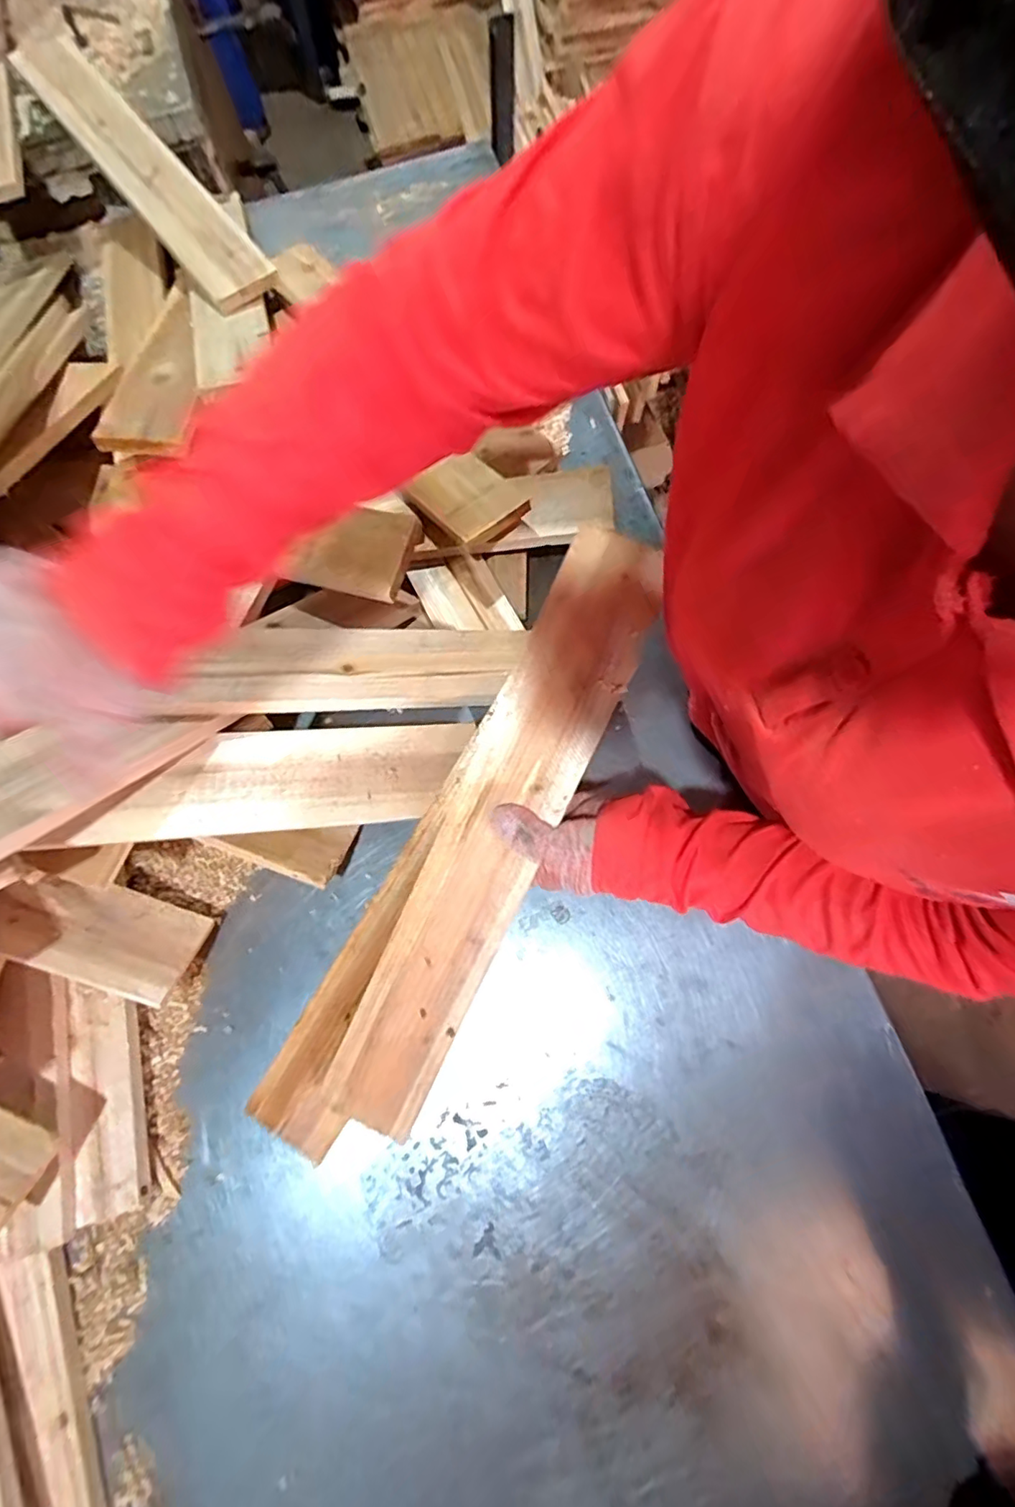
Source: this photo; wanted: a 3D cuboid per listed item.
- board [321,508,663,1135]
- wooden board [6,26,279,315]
[{"bbox_3d":[-0.014,0.064,0.418,0.082,0.014,0.470,26,95,8],"label":"board"},{"bbox_3d":[-0.456,-0.728,0.669,0.090,0.028,0.543,-38,77,-10],"label":"wooden board"}]

